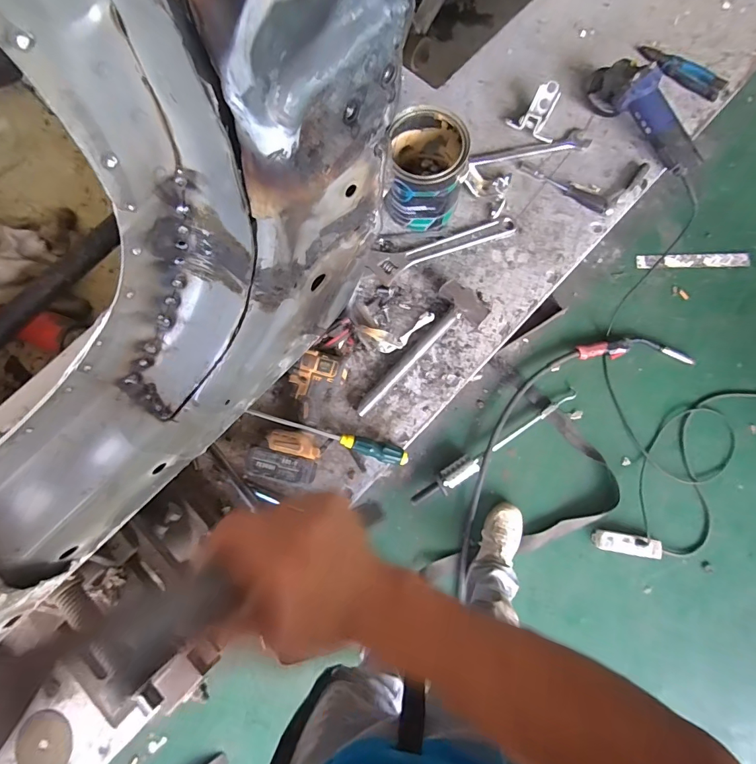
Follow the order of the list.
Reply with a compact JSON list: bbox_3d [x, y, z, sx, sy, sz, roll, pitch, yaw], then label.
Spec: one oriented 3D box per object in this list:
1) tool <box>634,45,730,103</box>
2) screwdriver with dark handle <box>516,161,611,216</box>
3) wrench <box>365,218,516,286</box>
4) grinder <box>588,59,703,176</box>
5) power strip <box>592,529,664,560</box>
[{"bbox_3d":[0.686,-0.713,0.950,0.209,0.029,0.054,44,84,11],"label":"tool"},{"bbox_3d":[0.393,-0.412,0.870,0.215,0.028,0.032,39,84,10],"label":"screwdriver with dark handle"},{"bbox_3d":[0.137,-0.270,0.866,0.319,0.017,0.079,-15,78,1],"label":"wrench"},{"bbox_3d":[0.564,-0.563,0.866,0.085,0.097,0.295,-38,79,-4],"label":"grinder"},{"bbox_3d":[0.723,0.471,1.209,0.186,0.032,0.059,9,79,5],"label":"power strip"}]

